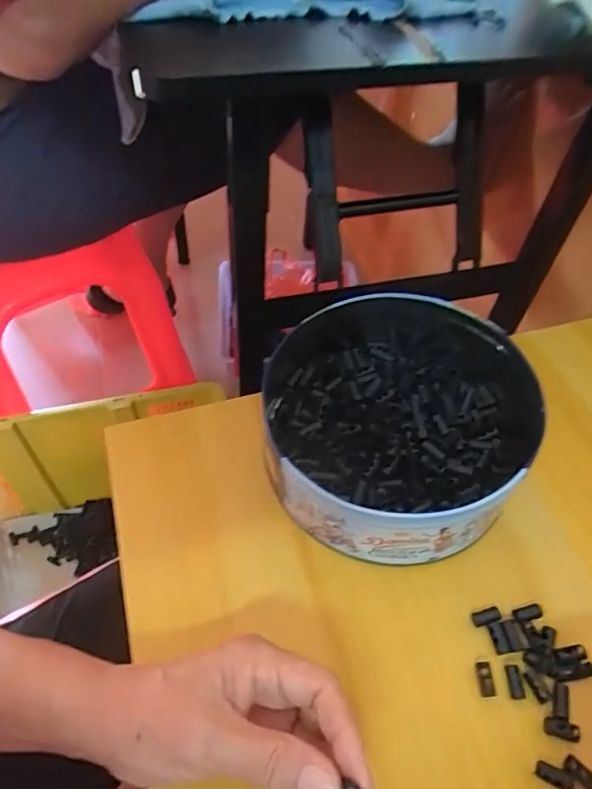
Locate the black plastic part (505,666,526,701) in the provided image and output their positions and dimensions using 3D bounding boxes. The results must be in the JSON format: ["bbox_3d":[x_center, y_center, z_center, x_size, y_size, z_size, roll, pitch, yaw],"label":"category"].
[{"bbox_3d":[0.132,0.172,0.308,0.008,0.004,0.018,-2,53,-4],"label":"black plastic part"}]

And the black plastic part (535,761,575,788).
[{"bbox_3d":[0.142,0.209,0.282,0.019,0.004,0.009,19,54,11],"label":"black plastic part"}]

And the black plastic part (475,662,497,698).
[{"bbox_3d":[0.114,0.171,0.310,0.009,0.004,0.018,-1,53,-4],"label":"black plastic part"}]

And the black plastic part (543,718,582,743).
[{"bbox_3d":[0.153,0.191,0.295,0.020,0.004,0.010,11,53,6],"label":"black plastic part"}]

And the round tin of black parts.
[{"bbox_3d":[0.077,0.017,0.380,0.191,0.072,0.195,1,53,-2],"label":"round tin of black parts"}]

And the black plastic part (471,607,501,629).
[{"bbox_3d":[0.122,0.141,0.329,0.019,0.004,0.009,-10,54,-11],"label":"black plastic part"}]

